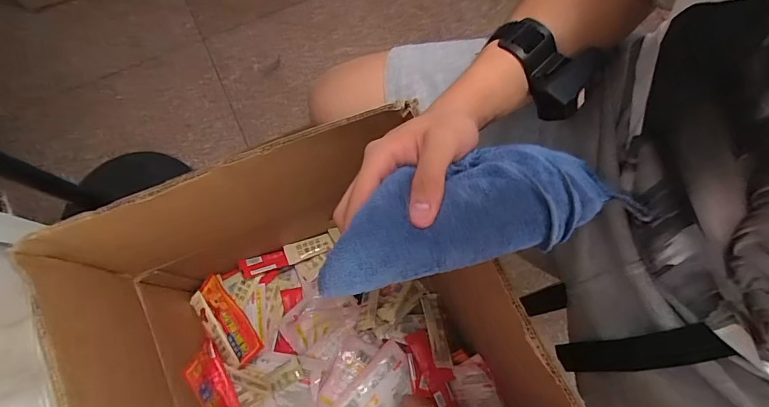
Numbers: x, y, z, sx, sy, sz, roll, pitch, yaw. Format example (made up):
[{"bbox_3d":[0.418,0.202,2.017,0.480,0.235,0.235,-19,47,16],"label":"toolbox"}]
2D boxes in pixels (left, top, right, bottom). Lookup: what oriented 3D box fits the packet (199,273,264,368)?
[{"bbox_3d":[-0.242,0.176,0.643,0.061,0.014,0.149,-40,74,24],"label":"packet"}]

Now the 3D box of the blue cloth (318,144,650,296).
[{"bbox_3d":[0.067,0.001,0.292,0.234,0.032,0.077,-16,74,-9],"label":"blue cloth"}]

